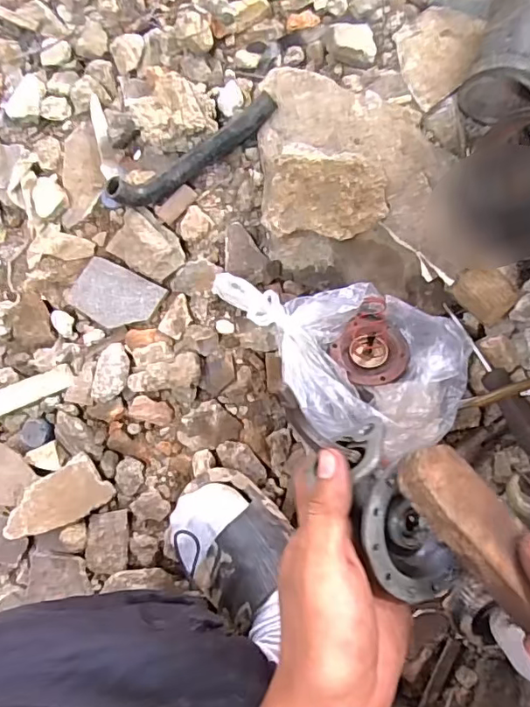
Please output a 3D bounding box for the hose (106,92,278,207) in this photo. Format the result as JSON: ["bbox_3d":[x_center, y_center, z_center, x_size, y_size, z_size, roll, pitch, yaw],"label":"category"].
[{"bbox_3d":[-0.078,-0.225,0.589,0.202,0.055,0.026,-36,81,2],"label":"hose"}]

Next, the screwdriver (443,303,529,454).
[{"bbox_3d":[0.225,0.025,0.519,0.033,0.037,0.166,-33,81,2],"label":"screwdriver"}]

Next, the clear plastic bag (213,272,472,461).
[{"bbox_3d":[0.066,0.004,0.536,0.256,0.053,0.148,16,86,9],"label":"clear plastic bag"}]

